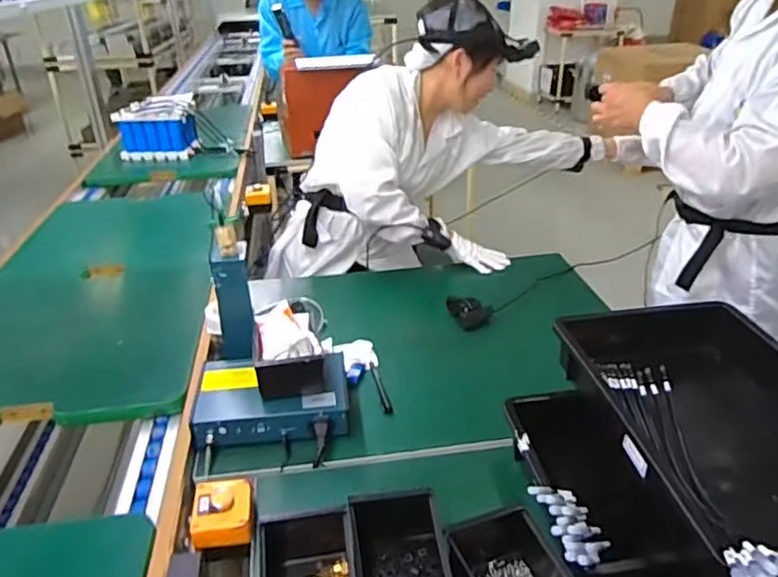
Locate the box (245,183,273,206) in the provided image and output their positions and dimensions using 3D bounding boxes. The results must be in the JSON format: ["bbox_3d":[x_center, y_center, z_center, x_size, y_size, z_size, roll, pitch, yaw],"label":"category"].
[{"bbox_3d":[-0.371,-0.265,1.697,0.073,0.047,0.084,-7,30,-10],"label":"box"}]

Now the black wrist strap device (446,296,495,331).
[{"bbox_3d":[0.165,0.040,1.185,0.080,0.043,0.100,-11,31,-17],"label":"black wrist strap device"}]

